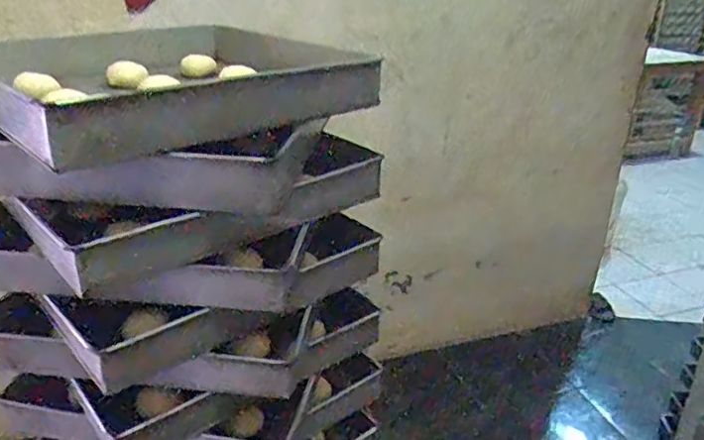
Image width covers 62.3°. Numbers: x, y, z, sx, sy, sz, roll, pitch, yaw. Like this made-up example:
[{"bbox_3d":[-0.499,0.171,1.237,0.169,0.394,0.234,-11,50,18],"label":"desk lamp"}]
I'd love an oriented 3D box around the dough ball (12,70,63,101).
[{"bbox_3d":[-0.408,-0.176,0.758,0.044,0.028,0.041,1,26,0],"label":"dough ball"}]

